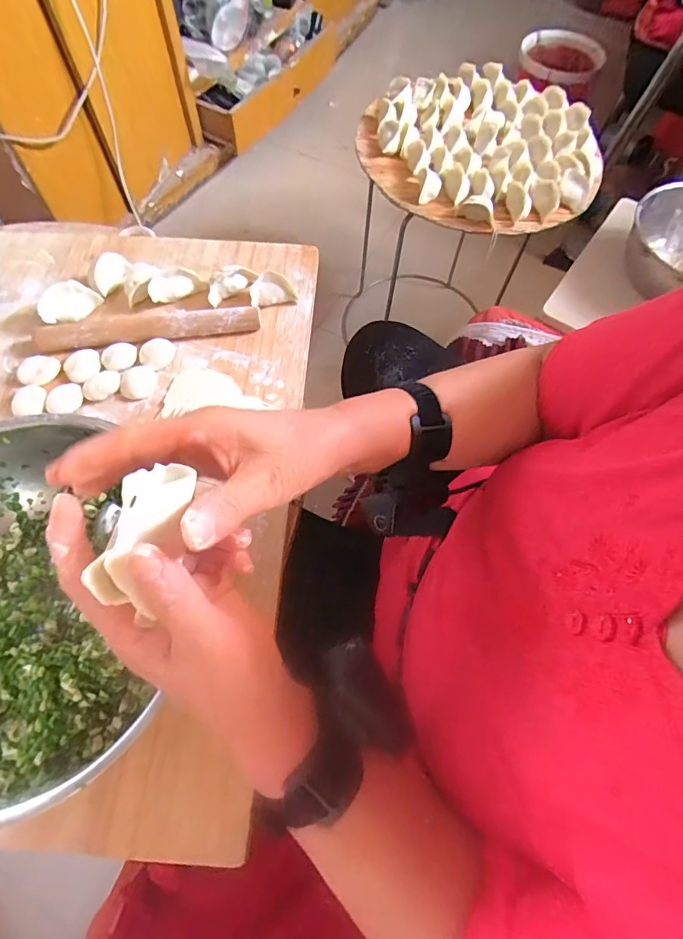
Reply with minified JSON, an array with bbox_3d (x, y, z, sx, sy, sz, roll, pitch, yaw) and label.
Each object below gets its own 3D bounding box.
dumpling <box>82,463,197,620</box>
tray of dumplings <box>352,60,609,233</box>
[{"bbox_3d":[-0.091,0.031,0.214,0.028,0.022,0.069,23,88,8],"label":"dumpling"},{"bbox_3d":[0.234,-0.545,0.773,0.387,0.048,0.367,-21,68,-11],"label":"tray of dumplings"}]

